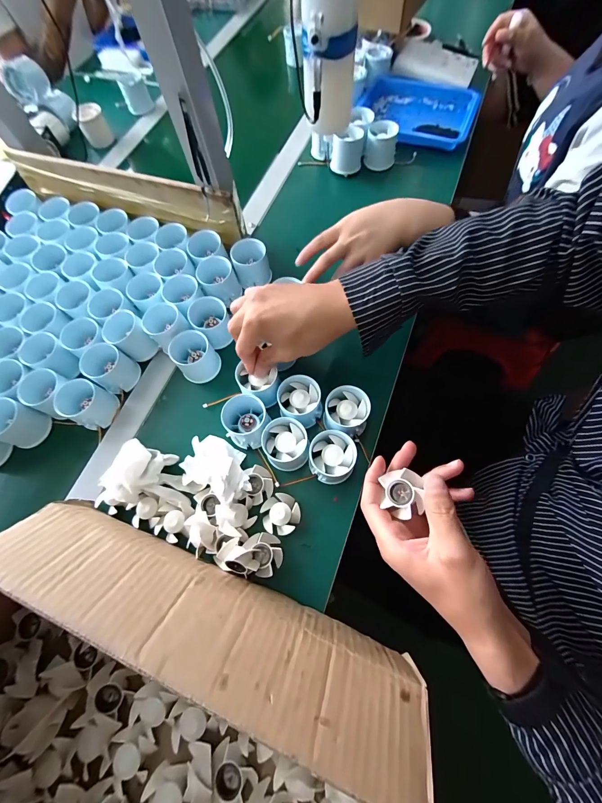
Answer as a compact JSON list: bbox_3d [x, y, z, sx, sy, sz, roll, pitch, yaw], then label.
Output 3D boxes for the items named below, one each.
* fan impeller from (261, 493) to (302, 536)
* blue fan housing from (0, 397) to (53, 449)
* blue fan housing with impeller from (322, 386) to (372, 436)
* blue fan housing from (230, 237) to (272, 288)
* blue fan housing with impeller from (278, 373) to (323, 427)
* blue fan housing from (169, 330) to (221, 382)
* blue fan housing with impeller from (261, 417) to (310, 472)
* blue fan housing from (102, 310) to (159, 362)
[{"bbox_3d":[-0.024,0.128,0.357,0.044,0.015,0.042,-2,69,4],"label":"fan impeller"},{"bbox_3d":[-0.375,0.028,0.409,0.056,0.053,0.052,17,70,11],"label":"blue fan housing"},{"bbox_3d":[0.054,0.016,0.379,0.051,0.046,0.053,-2,69,4],"label":"blue fan housing with impeller"},{"bbox_3d":[-0.075,-0.208,0.474,0.052,0.052,0.055,-18,68,-3],"label":"blue fan housing"},{"bbox_3d":[-0.001,0.000,0.387,0.050,0.042,0.050,-1,69,4],"label":"blue fan housing with impeller"},{"bbox_3d":[-0.143,-0.060,0.421,0.053,0.056,0.055,-2,69,4],"label":"blue fan housing"},{"bbox_3d":[-0.017,0.052,0.372,0.051,0.045,0.051,-2,69,4],"label":"blue fan housing with impeller"},{"bbox_3d":[-0.237,-0.088,0.434,0.052,0.049,0.049,-2,69,4],"label":"blue fan housing"}]

